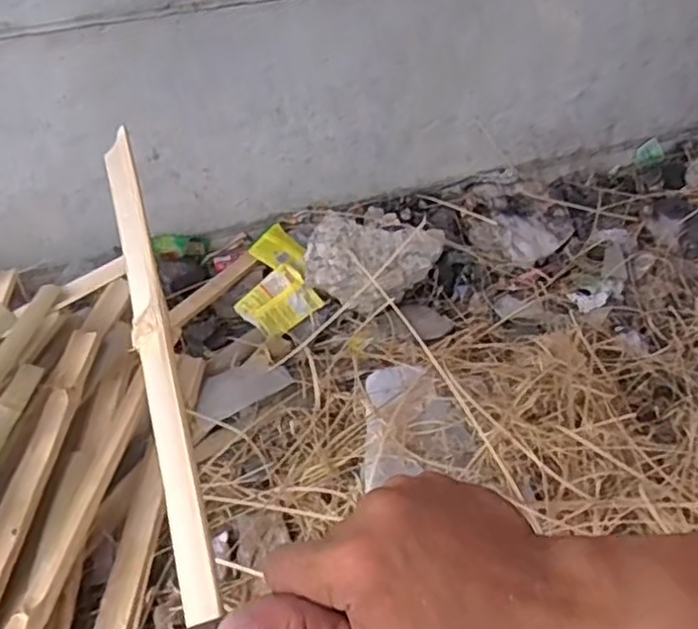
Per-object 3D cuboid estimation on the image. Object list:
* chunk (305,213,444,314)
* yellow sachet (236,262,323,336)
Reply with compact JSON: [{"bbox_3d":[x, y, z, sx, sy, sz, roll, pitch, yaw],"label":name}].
[{"bbox_3d":[0.044,-0.094,1.163,0.213,0.091,0.167,4,43,7],"label":"chunk"},{"bbox_3d":[-0.119,-0.021,1.158,0.120,0.030,0.097,-38,89,-17],"label":"yellow sachet"}]

